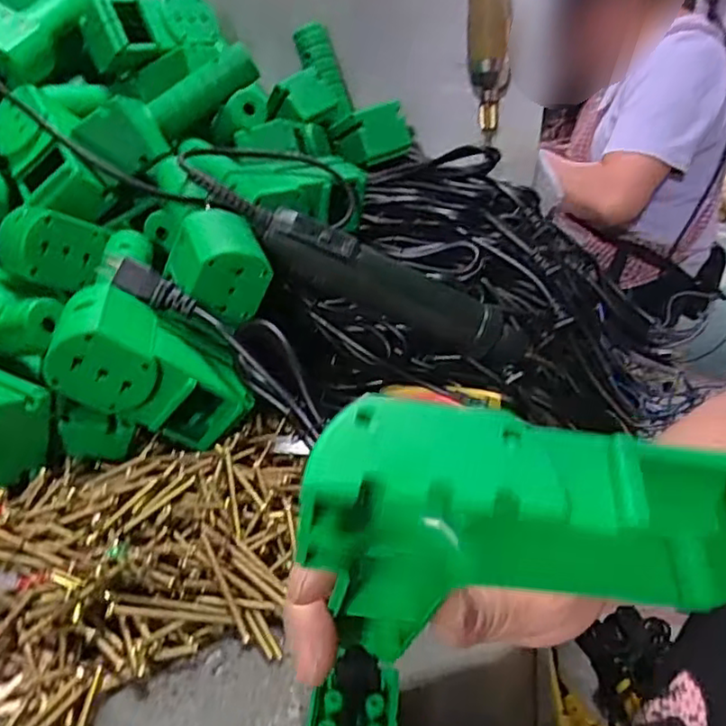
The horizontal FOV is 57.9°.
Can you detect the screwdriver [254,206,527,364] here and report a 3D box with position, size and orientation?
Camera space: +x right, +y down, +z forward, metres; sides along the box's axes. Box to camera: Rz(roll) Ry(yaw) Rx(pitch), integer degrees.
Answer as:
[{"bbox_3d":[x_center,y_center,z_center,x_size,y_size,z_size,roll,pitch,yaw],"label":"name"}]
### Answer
[{"bbox_3d":[0.028,-0.052,0.482,0.221,0.046,0.032,23,24,-20],"label":"screwdriver"}]

